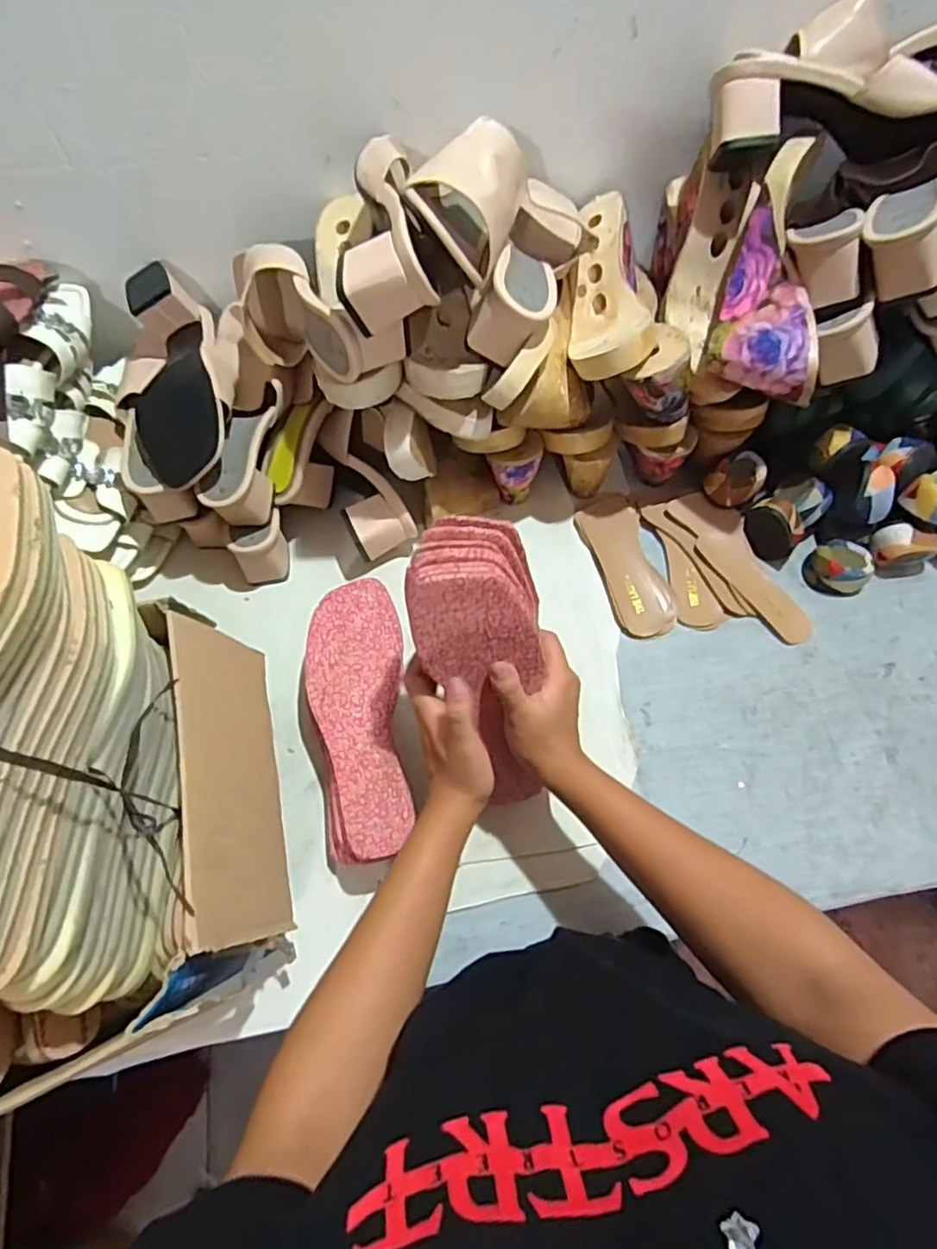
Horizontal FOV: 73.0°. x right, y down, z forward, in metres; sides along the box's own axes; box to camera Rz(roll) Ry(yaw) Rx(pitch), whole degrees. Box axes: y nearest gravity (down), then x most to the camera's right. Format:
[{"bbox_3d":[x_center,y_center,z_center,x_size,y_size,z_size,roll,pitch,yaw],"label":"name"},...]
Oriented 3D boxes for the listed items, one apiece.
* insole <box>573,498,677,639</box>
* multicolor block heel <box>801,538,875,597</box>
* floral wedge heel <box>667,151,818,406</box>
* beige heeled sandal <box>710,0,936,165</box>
[{"bbox_3d":[0.174,-0.065,0.692,0.071,0.015,0.168,-13,65,-6],"label":"insole"},{"bbox_3d":[0.401,-0.062,0.682,0.057,0.031,0.060,0,64,0],"label":"multicolor block heel"},{"bbox_3d":[0.254,-0.304,0.584,0.122,0.102,0.195,7,65,4],"label":"floral wedge heel"},{"bbox_3d":[0.330,-0.447,0.540,0.229,0.094,0.100,13,65,6],"label":"beige heeled sandal"}]

